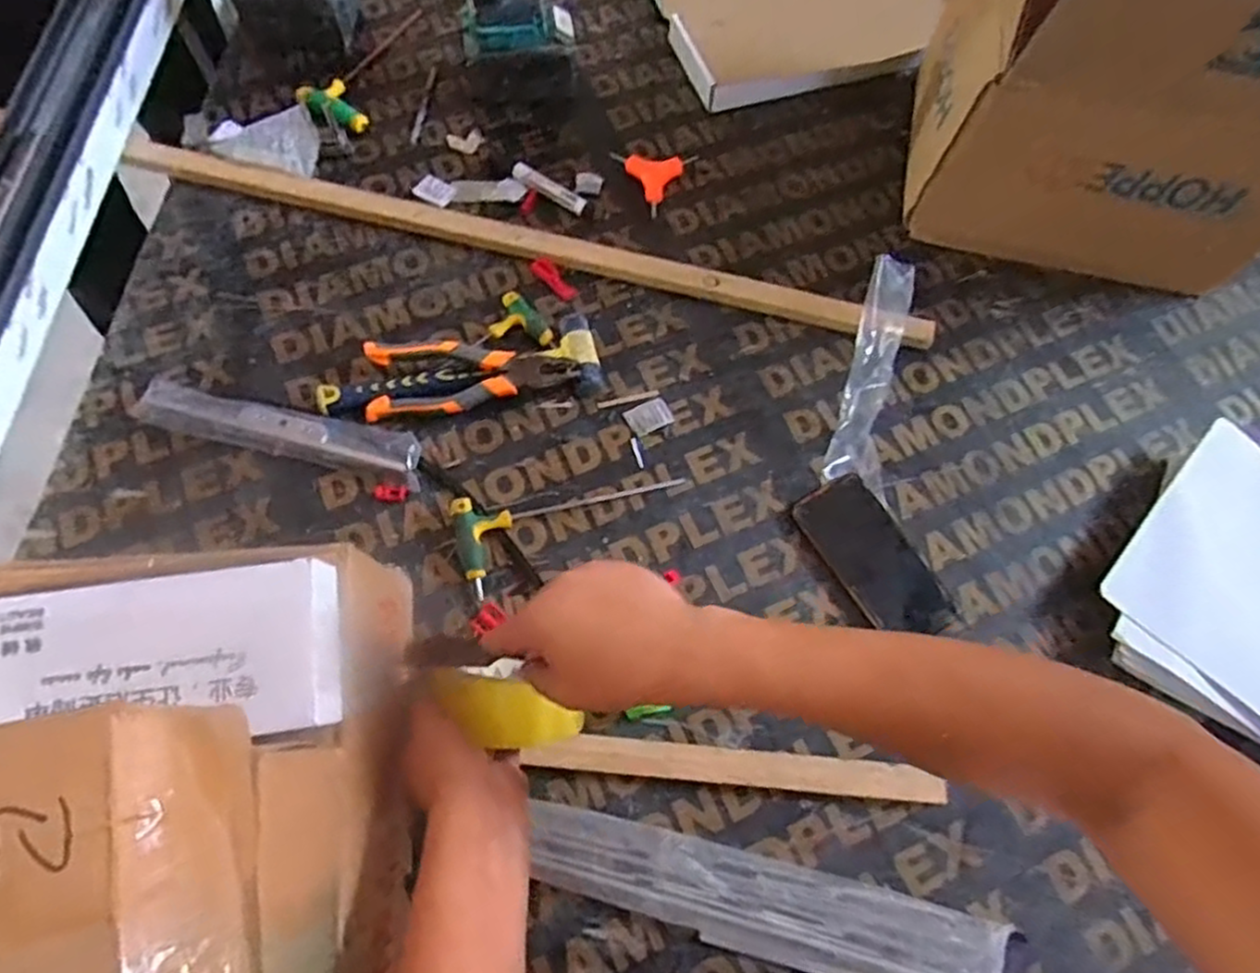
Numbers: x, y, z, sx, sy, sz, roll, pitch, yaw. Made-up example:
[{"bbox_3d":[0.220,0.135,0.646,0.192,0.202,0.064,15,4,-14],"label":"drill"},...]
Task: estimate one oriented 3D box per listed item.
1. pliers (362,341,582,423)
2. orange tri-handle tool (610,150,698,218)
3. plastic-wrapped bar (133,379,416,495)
[{"bbox_3d":[-0.145,-0.101,0.673,0.187,0.019,0.068,-2,69,-5],"label":"pliers"},{"bbox_3d":[0.039,-0.346,0.805,0.085,0.019,0.087,-28,74,-14],"label":"orange tri-handle tool"},{"bbox_3d":[-0.314,-0.051,0.661,0.261,0.021,0.041,15,69,2],"label":"plastic-wrapped bar"}]

